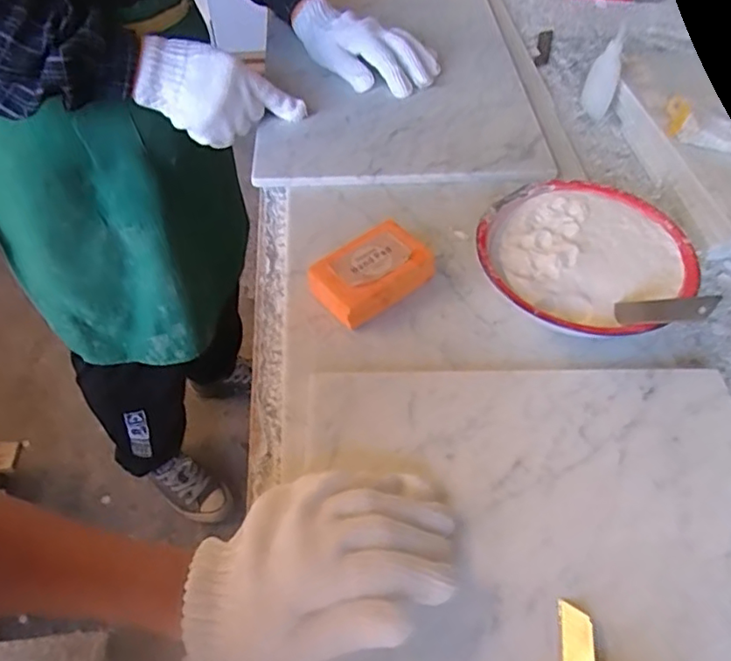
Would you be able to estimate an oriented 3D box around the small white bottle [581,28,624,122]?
[{"bbox_3d":[0.279,-0.297,0.677,0.032,0.091,0.031,12,52,10],"label":"small white bottle"}]

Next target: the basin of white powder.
[{"bbox_3d":[0.172,-0.053,0.479,0.167,0.047,0.155,0,51,1],"label":"basin of white powder"}]

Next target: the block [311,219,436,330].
[{"bbox_3d":[0.003,-0.046,0.479,0.094,0.034,0.059,-32,57,-22],"label":"block"}]

